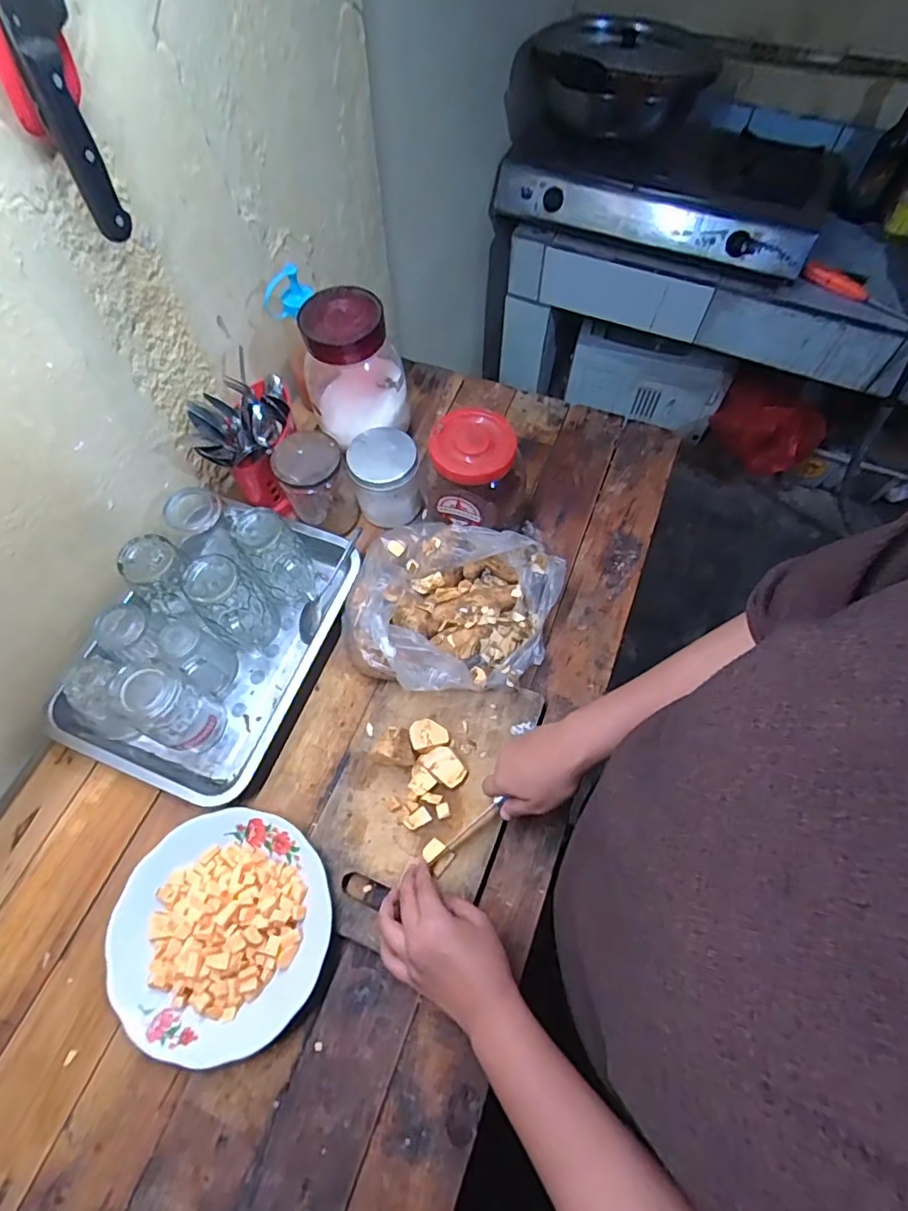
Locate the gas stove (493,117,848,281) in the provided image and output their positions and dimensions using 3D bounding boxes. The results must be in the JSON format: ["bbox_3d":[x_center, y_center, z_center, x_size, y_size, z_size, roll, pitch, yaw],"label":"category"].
[{"bbox_3d":[0.490,-0.985,1.255,0.691,0.152,0.399,25,66,12],"label":"gas stove"}]

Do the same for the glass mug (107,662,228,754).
[{"bbox_3d":[-0.304,0.111,0.598,0.073,0.124,0.067,22,66,11],"label":"glass mug"}]

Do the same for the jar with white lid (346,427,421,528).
[{"bbox_3d":[-0.091,-0.165,0.732,0.082,0.106,0.082,0,63,1],"label":"jar with white lid"}]

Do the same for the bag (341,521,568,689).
[{"bbox_3d":[-0.005,-0.002,0.664,0.234,0.097,0.218,15,64,8],"label":"bag"}]

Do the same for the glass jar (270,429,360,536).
[{"bbox_3d":[-0.174,-0.148,0.721,0.082,0.136,0.076,-27,66,-12],"label":"glass jar"}]

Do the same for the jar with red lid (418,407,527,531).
[{"bbox_3d":[0.023,-0.159,0.710,0.118,0.137,0.105,39,70,18],"label":"jar with red lid"}]

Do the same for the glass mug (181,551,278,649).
[{"bbox_3d":[-0.252,0.004,0.653,0.071,0.123,0.090,-37,68,-16],"label":"glass mug"}]

